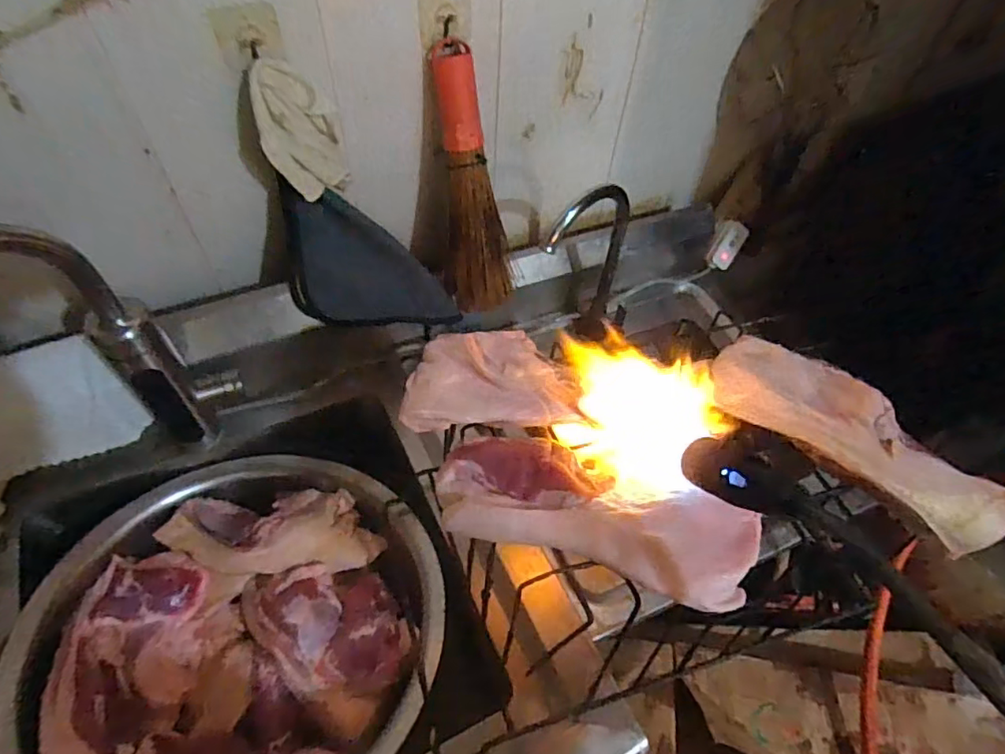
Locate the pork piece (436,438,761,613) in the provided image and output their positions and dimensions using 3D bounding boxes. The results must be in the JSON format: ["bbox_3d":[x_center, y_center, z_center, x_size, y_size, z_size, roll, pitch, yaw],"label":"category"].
[{"bbox_3d":[0.059,0.093,0.405,0.225,0.050,0.091,18,54,10],"label":"pork piece"}]

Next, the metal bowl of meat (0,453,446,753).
[{"bbox_3d":[-0.279,0.266,0.607,0.418,0.108,0.385,32,58,19],"label":"metal bowl of meat"}]

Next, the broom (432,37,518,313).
[{"bbox_3d":[-0.048,-0.239,0.713,0.097,0.324,0.061,-15,30,-14],"label":"broom"}]

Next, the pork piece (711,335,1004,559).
[{"bbox_3d":[0.282,0.040,0.456,0.228,0.037,0.085,37,59,22],"label":"pork piece"}]

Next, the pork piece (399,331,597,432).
[{"bbox_3d":[-0.007,-0.004,0.456,0.136,0.033,0.095,-2,53,-5],"label":"pork piece"}]

